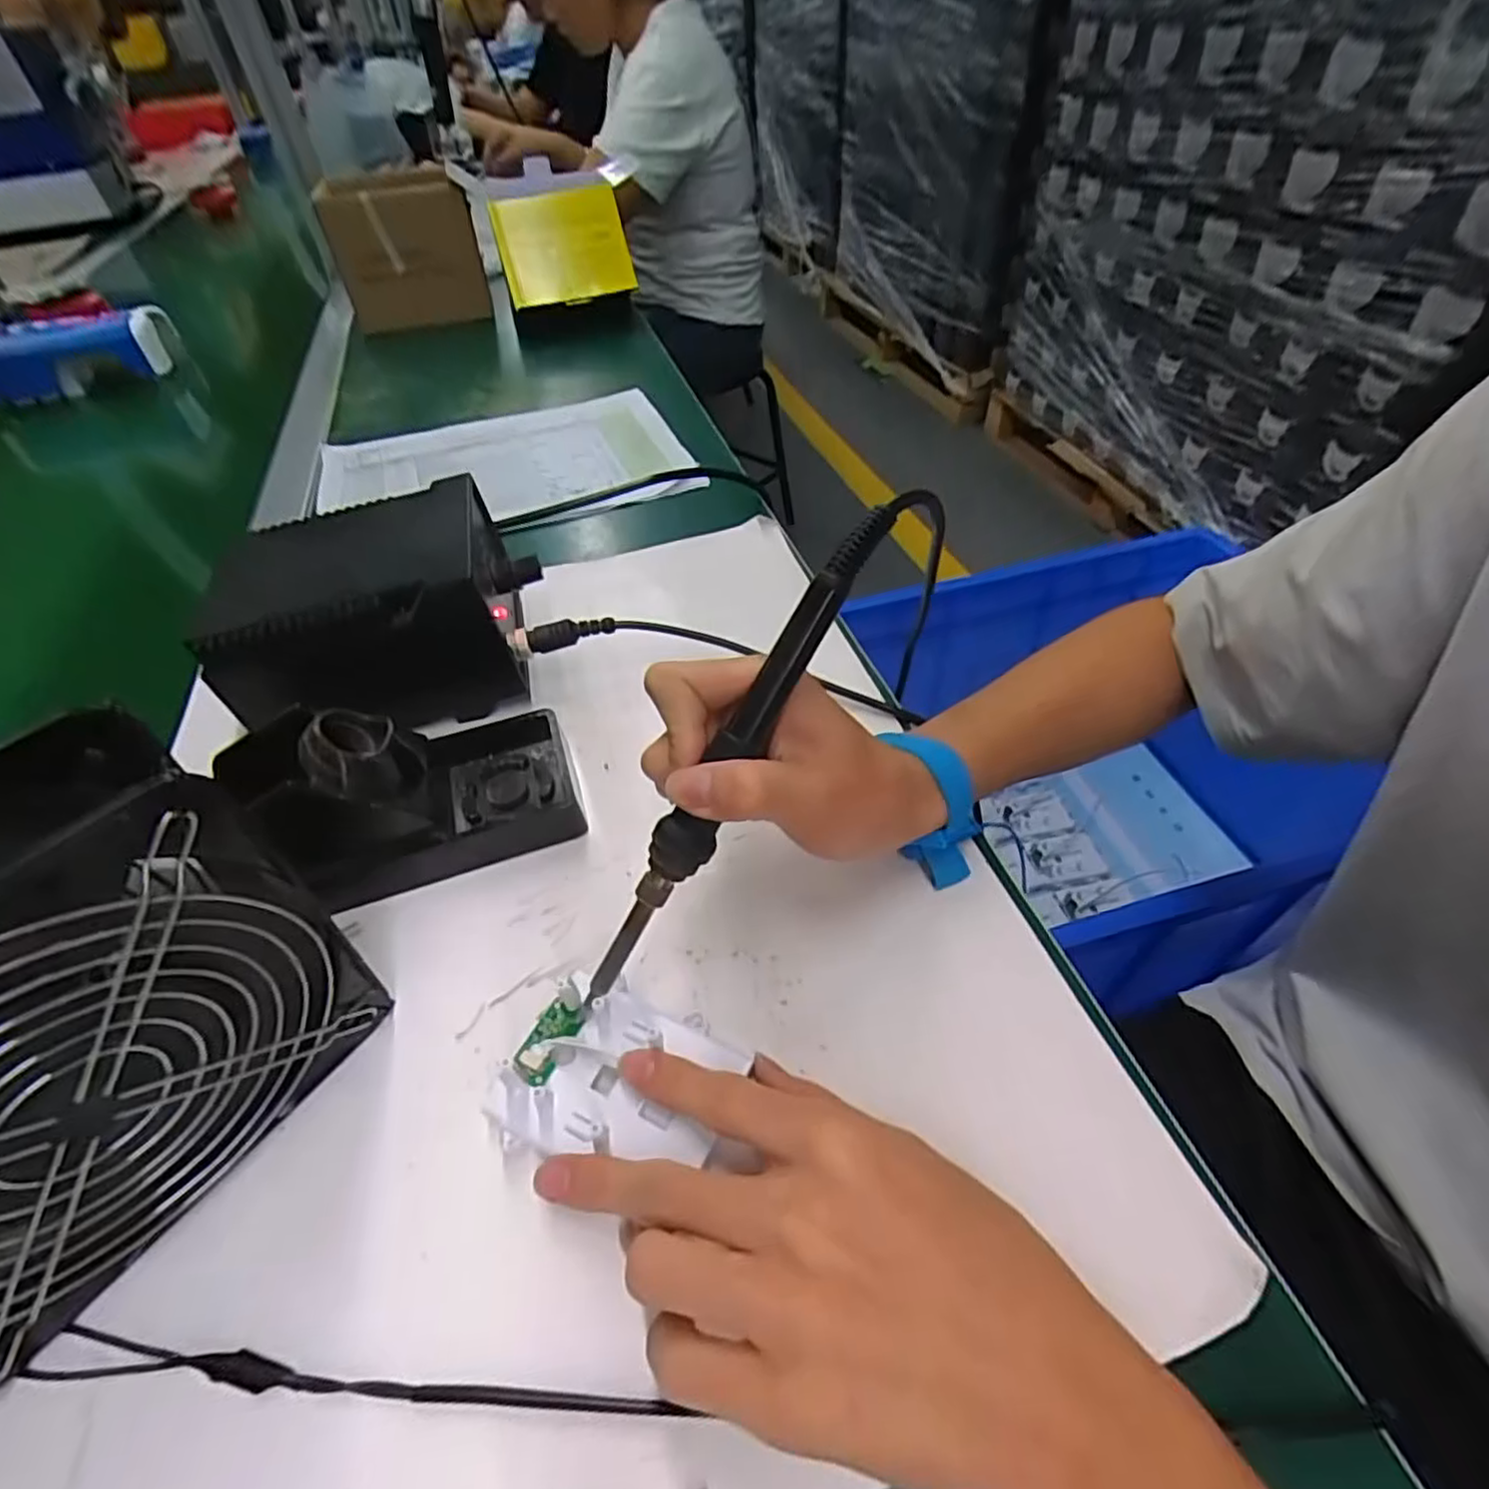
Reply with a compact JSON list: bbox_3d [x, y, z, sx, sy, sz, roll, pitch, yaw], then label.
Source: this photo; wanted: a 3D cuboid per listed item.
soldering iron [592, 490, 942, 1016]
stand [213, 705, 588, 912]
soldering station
[{"bbox_3d":[0.000,0.006,0.247,0.025,0.017,0.212,36,101,30],"label":"soldering iron"},{"bbox_3d":[-0.147,0.012,0.327,0.125,0.074,0.076,-18,49,-15],"label":"stand"},{"bbox_3d":[-0.199,-0.077,0.396,0.160,0.090,0.119,-14,48,-11],"label":"soldering station"}]

